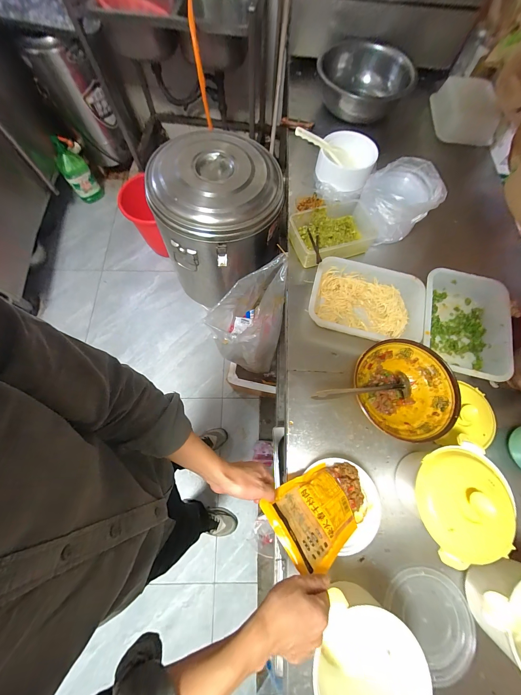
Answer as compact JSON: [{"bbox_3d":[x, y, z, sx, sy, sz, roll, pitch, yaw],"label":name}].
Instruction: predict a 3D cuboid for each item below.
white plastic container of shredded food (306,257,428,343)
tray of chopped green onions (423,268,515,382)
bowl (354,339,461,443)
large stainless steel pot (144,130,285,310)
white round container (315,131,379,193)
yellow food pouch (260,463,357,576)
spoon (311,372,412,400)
[{"bbox_3d":[0.277,-0.118,0.669,0.285,0.061,0.212,15,72,4],"label":"white plastic container of shredded food"},{"bbox_3d":[0.522,-0.059,0.664,0.218,0.078,0.280,16,72,4],"label":"tray of chopped green onions"},{"bbox_3d":[0.326,0.096,0.594,0.219,0.081,0.211,0,71,-1],"label":"bowl"},{"bbox_3d":[-0.139,-0.431,0.929,0.404,0.426,0.424,-2,71,-2],"label":"large stainless steel pot"},{"bbox_3d":[0.269,-0.583,0.785,0.168,0.062,0.183,24,73,7],"label":"white round container"},{"bbox_3d":[0.095,0.312,0.464,0.150,0.028,0.135,-14,52,-25],"label":"yellow food pouch"},{"bbox_3d":[0.223,0.094,0.558,0.259,0.053,0.058,-3,71,-16],"label":"spoon"}]

